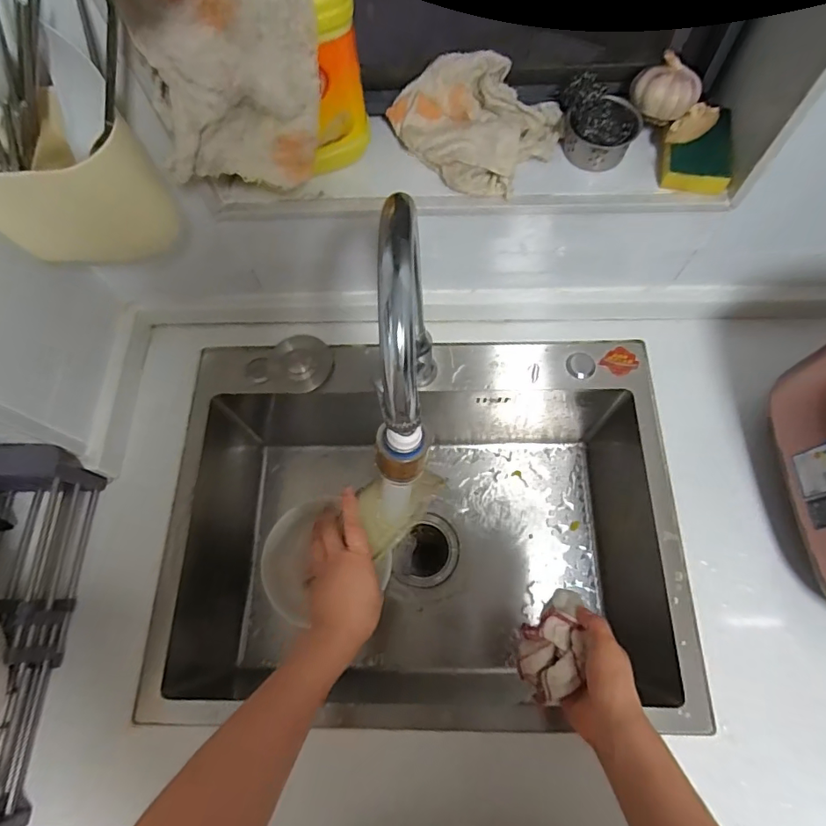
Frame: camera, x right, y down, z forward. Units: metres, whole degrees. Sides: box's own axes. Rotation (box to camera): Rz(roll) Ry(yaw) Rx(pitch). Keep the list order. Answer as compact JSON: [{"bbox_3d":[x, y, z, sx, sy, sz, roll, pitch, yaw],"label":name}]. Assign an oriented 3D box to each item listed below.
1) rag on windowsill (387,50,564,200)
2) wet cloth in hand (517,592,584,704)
[{"bbox_3d":[0.060,-0.292,0.503,0.176,0.060,0.116,10,70,6],"label":"rag on windowsill"},{"bbox_3d":[0.134,0.224,0.487,0.054,0.042,0.103,13,70,7],"label":"wet cloth in hand"}]

